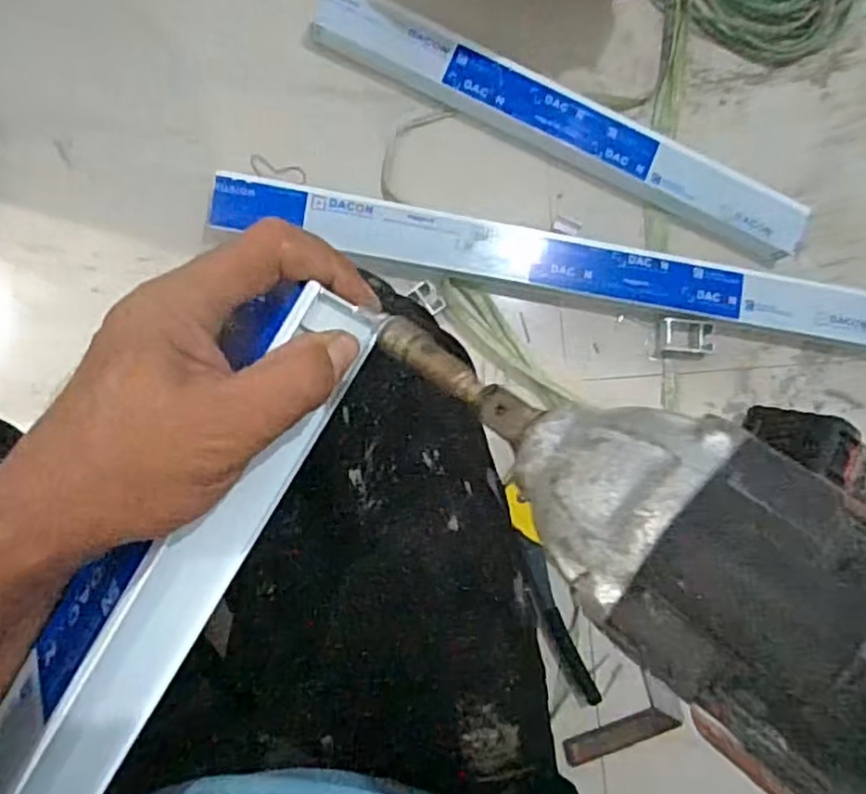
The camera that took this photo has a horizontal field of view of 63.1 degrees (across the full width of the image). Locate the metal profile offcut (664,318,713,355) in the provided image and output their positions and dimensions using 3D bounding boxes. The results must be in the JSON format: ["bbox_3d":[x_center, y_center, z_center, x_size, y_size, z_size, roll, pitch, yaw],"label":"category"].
[{"bbox_3d":[0.290,-0.068,0.800,0.056,0.013,0.036,3,87,-6],"label":"metal profile offcut"}]

